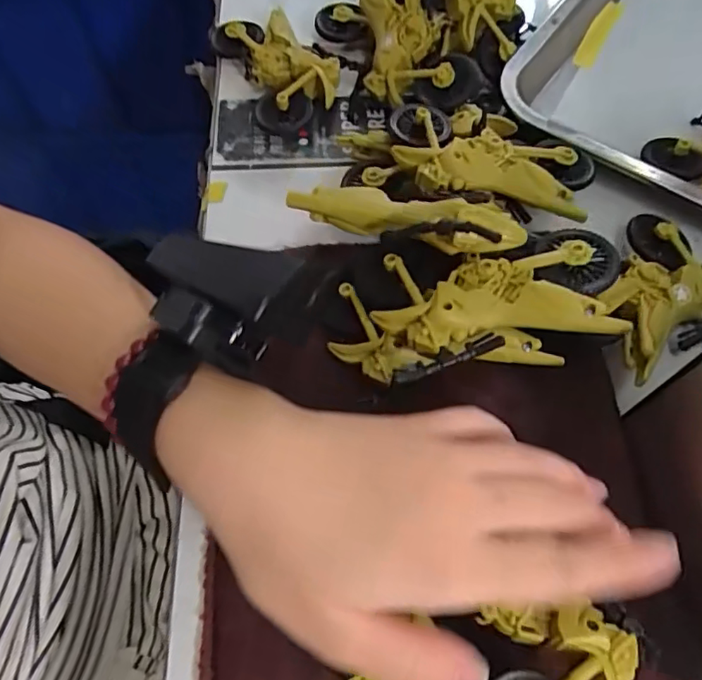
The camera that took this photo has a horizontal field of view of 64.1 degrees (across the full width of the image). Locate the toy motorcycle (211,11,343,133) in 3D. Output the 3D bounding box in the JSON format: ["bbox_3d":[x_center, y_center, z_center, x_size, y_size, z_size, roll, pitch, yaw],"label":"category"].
[{"bbox_3d":[-0.048,-0.183,0.379,0.060,0.027,0.109,-24,64,-11],"label":"toy motorcycle"}]

